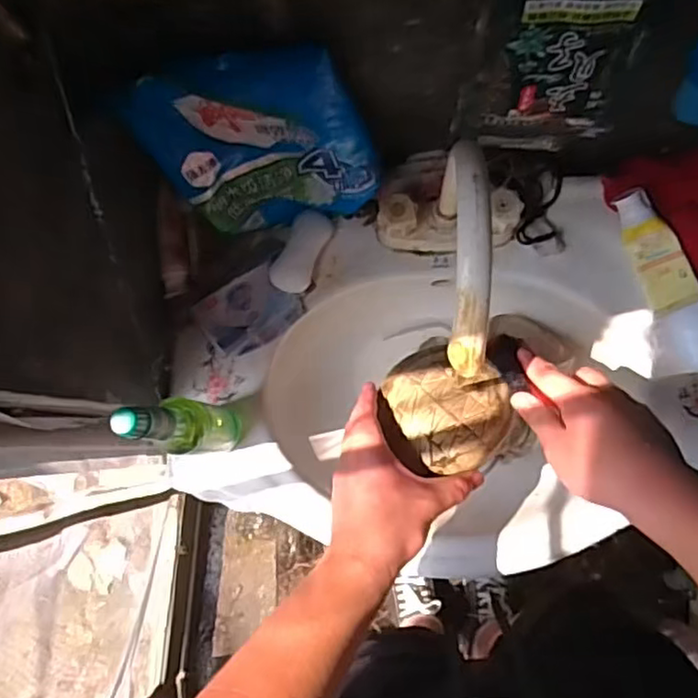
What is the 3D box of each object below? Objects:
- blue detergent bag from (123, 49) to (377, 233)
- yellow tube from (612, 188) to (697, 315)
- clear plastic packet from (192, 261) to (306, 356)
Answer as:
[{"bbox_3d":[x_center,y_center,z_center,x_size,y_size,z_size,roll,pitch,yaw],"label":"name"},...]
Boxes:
[{"bbox_3d":[-0.078,-0.175,0.573,0.194,0.219,0.072,-5,82,2],"label":"blue detergent bag"},{"bbox_3d":[0.293,-0.095,0.623,0.042,0.025,0.120,-29,97,-1],"label":"yellow tube"},{"bbox_3d":[-0.100,-0.038,0.663,0.093,0.022,0.075,-41,110,-20],"label":"clear plastic packet"}]

